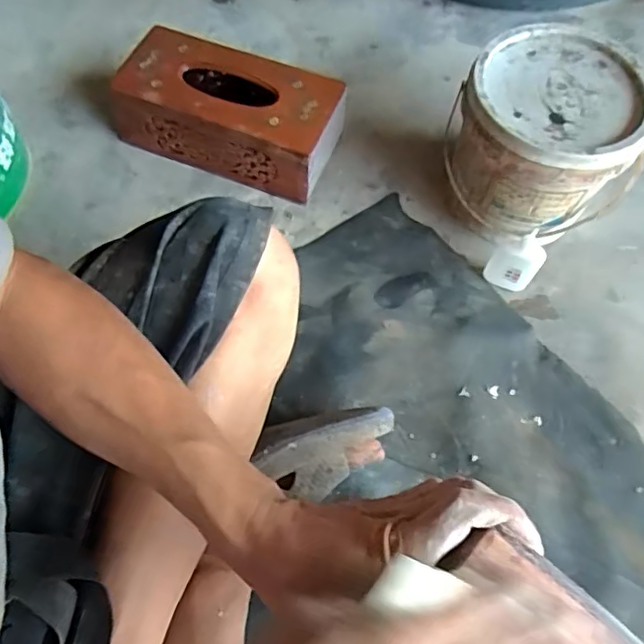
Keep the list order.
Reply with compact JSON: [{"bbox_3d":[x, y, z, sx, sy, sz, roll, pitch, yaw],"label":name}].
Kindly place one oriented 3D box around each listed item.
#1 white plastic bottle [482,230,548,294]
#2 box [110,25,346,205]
[{"bbox_3d":[0.224,-0.070,0.674,0.053,0.081,0.032,32,67,12],"label":"white plastic bottle"},{"bbox_3d":[-0.121,-0.263,0.740,0.279,0.102,0.123,20,65,7],"label":"box"}]

